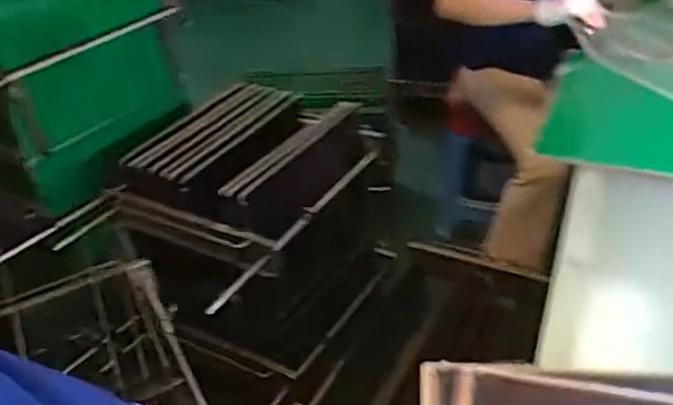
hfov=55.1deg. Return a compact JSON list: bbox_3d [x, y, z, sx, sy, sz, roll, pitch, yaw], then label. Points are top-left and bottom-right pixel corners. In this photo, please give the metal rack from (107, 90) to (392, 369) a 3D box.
[{"bbox_3d":[-0.179,0.046,1.507,0.428,0.437,0.551,17,40,29],"label":"metal rack"}]

